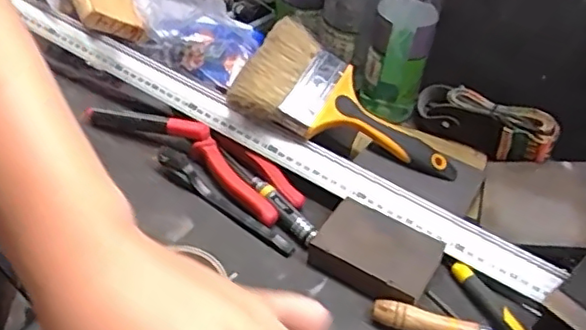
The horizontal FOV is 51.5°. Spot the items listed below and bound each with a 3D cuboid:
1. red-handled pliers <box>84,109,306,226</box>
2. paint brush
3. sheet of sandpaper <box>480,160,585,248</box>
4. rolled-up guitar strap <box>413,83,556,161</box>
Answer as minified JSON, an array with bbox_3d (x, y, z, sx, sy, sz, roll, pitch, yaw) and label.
[{"bbox_3d":[-0.097,-0.016,0.600,0.236,0.023,0.058,26,46,19],"label":"red-handled pliers"},{"bbox_3d":[0.056,-0.049,0.612,0.224,0.029,0.106,32,68,0],"label":"paint brush"},{"bbox_3d":[0.231,0.035,0.579,0.096,0.007,0.117,2,37,21],"label":"sheet of sandpaper"},{"bbox_3d":[0.206,-0.049,0.655,0.052,0.051,0.154,-29,41,-33],"label":"rolled-up guitar strap"}]

